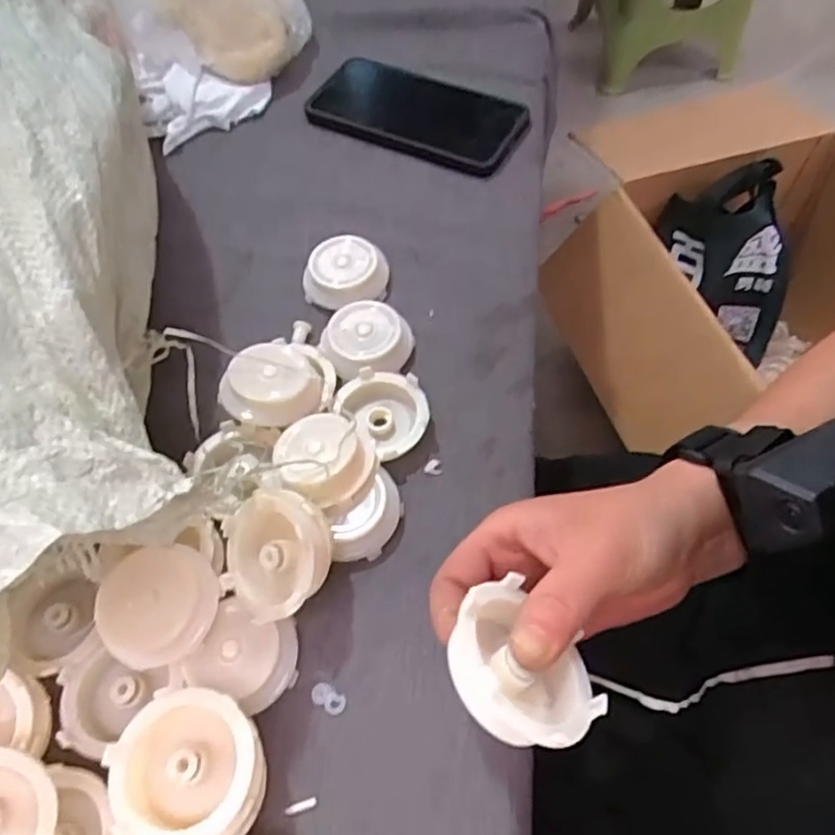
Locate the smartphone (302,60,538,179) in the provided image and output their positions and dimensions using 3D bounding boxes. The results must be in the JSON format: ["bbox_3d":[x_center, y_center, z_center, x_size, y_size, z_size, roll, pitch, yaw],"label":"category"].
[{"bbox_3d":[-0.003,-0.238,0.494,0.171,0.012,0.088,26,65,17],"label":"smartphone"}]

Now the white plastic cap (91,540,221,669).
[{"bbox_3d":[-0.117,0.085,0.293,0.051,0.016,0.051,1,76,-4],"label":"white plastic cap"}]

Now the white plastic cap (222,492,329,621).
[{"bbox_3d":[-0.066,0.063,0.299,0.054,0.022,0.054,-2,83,15],"label":"white plastic cap"}]

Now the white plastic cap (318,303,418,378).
[{"bbox_3d":[-0.029,-0.044,0.385,0.046,0.026,0.049,-2,60,3],"label":"white plastic cap"}]

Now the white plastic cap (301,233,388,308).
[{"bbox_3d":[-0.046,-0.092,0.409,0.053,0.026,0.046,-11,60,-3],"label":"white plastic cap"}]

